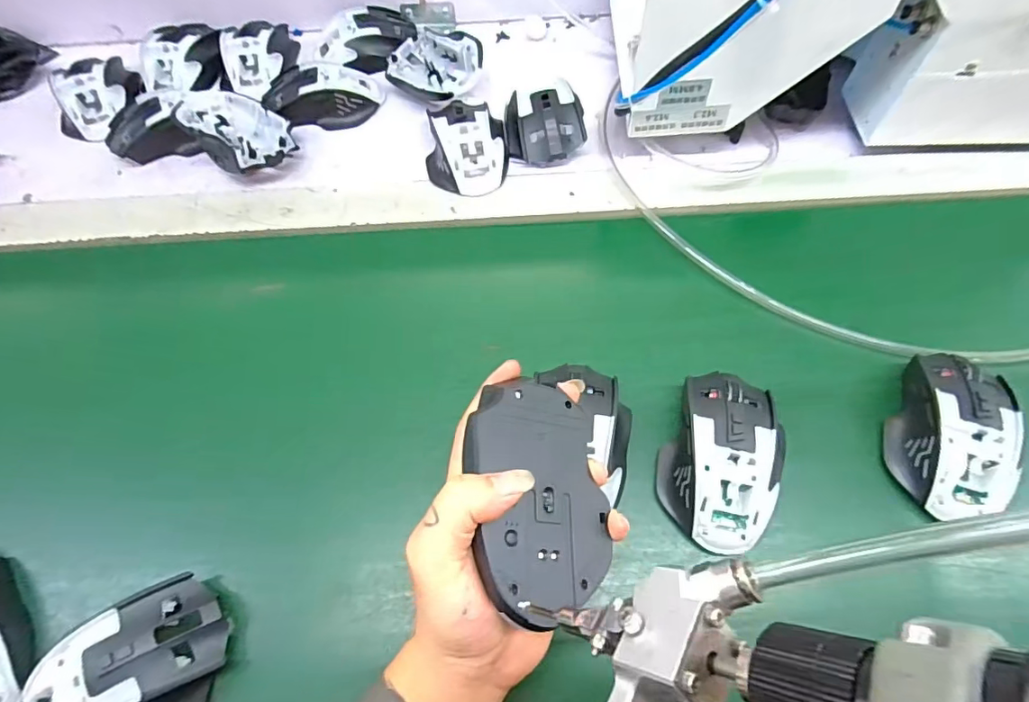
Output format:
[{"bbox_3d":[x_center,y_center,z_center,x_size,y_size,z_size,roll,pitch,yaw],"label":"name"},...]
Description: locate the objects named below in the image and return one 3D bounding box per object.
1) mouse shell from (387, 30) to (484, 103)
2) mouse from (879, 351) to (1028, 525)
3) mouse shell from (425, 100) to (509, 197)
[{"bbox_3d":[-0.080,-0.282,0.514,0.102,0.040,0.069,28,71,10],"label":"mouse shell"},{"bbox_3d":[0.289,0.052,0.340,0.067,0.033,0.115,25,70,9],"label":"mouse"},{"bbox_3d":[-0.044,-0.190,0.471,0.072,0.033,0.097,0,68,-1],"label":"mouse shell"}]

